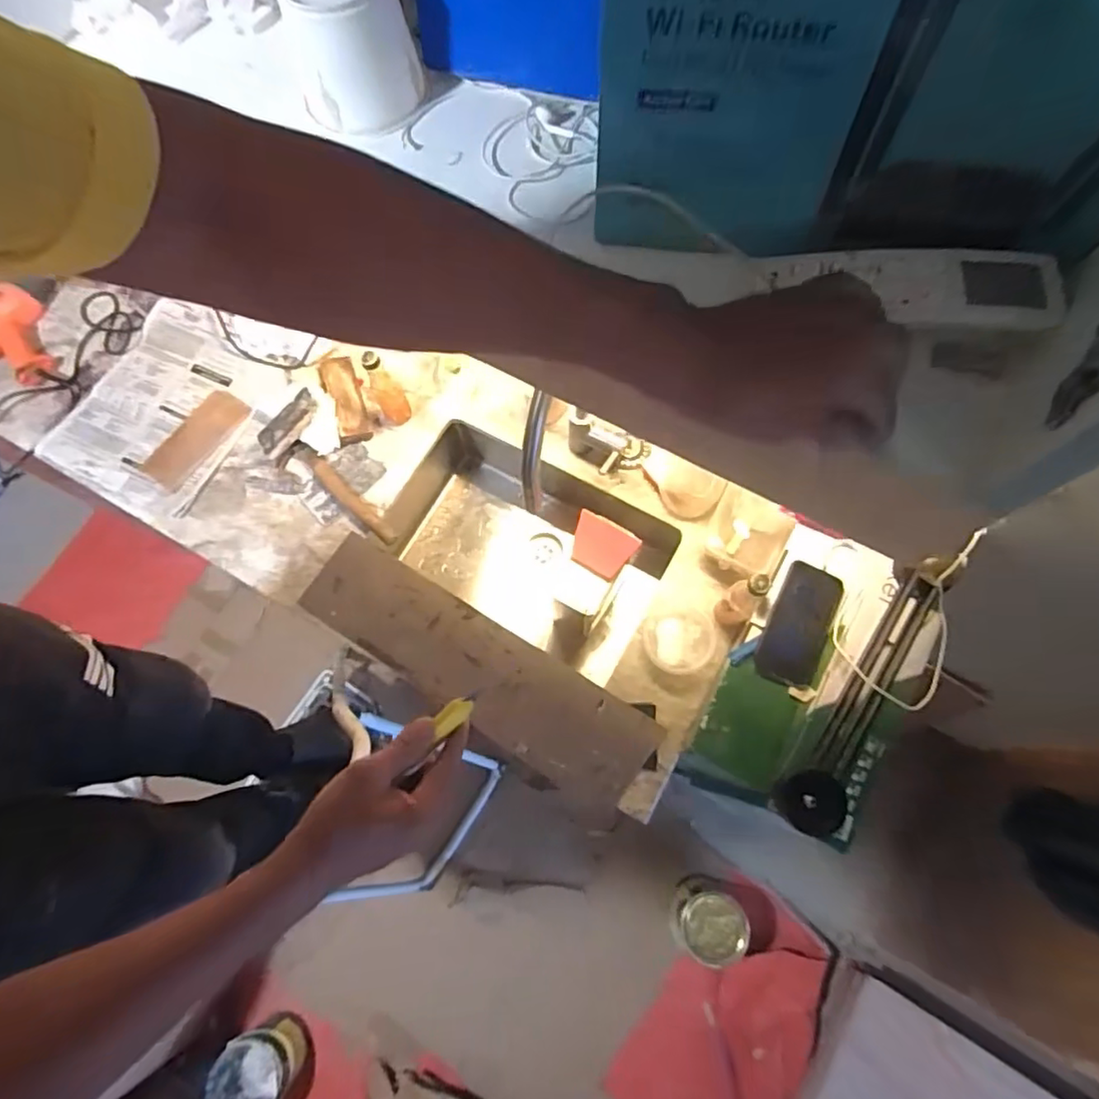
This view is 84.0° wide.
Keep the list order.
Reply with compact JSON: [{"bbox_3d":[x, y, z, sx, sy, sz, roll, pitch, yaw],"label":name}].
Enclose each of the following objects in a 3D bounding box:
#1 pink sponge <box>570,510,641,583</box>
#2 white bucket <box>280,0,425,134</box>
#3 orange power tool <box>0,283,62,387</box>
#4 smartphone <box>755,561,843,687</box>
[{"bbox_3d":[0.085,-0.003,1.021,0.104,0.016,0.086,30,100,11],"label":"pink sponge"},{"bbox_3d":[-0.133,-0.348,0.419,0.081,0.083,0.069,-14,72,-2],"label":"white bucket"},{"bbox_3d":[-1.043,-0.411,1.196,0.191,0.068,0.167,36,77,12],"label":"orange power tool"},{"bbox_3d":[0.359,0.107,0.877,0.083,0.015,0.176,20,78,19],"label":"smartphone"}]

